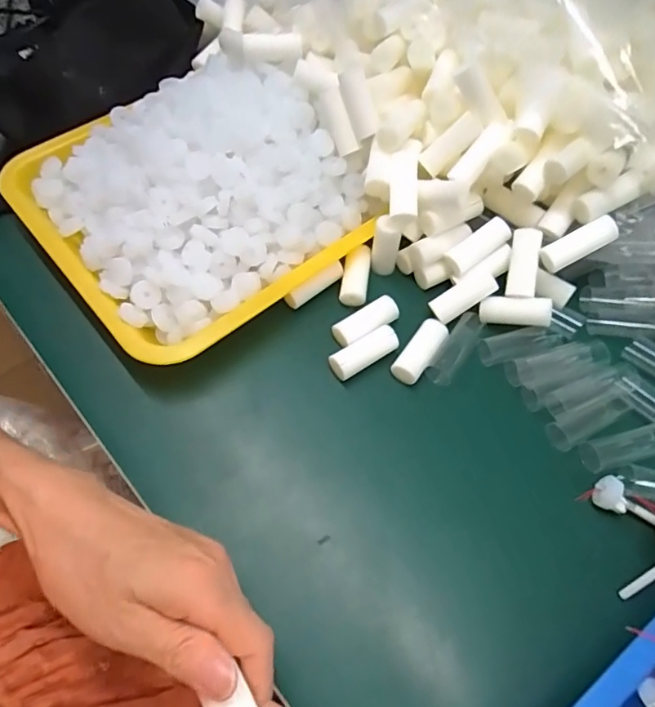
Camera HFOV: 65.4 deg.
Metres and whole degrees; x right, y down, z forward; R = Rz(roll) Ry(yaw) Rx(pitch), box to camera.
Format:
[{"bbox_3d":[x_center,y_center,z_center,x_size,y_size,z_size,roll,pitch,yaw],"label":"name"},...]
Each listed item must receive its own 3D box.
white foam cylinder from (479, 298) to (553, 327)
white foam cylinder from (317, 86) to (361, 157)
[{"bbox_3d":[0.142,-0.032,0.385,0.051,0.014,0.017,3,60,16],"label":"white foam cylinder"},{"bbox_3d":[0.008,-0.187,0.414,0.016,0.019,0.052,-29,105,-16],"label":"white foam cylinder"}]

